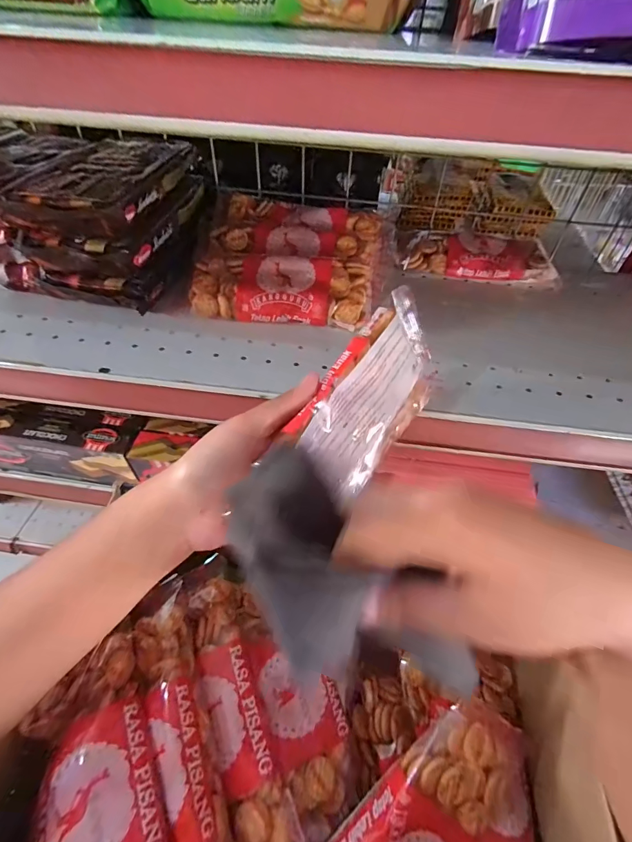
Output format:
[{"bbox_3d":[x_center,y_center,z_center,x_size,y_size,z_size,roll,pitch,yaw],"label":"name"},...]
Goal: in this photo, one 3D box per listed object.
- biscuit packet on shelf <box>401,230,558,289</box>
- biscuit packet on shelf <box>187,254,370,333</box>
[{"bbox_3d":[0.193,-0.199,0.463,0.181,0.032,0.064,8,48,3],"label":"biscuit packet on shelf"},{"bbox_3d":[-0.034,-0.127,0.378,0.169,0.042,0.063,9,49,4],"label":"biscuit packet on shelf"}]

